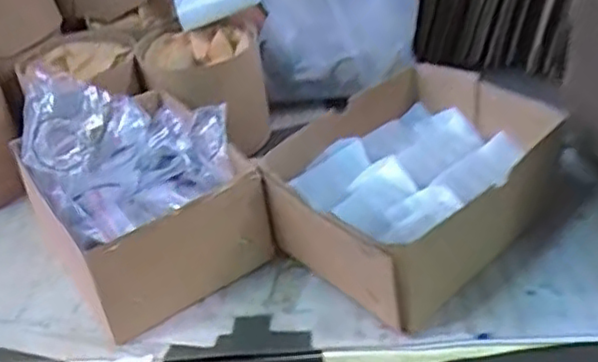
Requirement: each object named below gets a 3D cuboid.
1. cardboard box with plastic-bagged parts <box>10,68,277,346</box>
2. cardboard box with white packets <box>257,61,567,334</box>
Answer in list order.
[{"bbox_3d":[-0.136,0.001,0.561,0.151,0.117,0.198,-24,40,-25],"label":"cardboard box with plastic-bagged parts"},{"bbox_3d":[0.093,-0.002,0.543,0.223,0.081,0.160,-29,43,-30],"label":"cardboard box with white packets"}]

